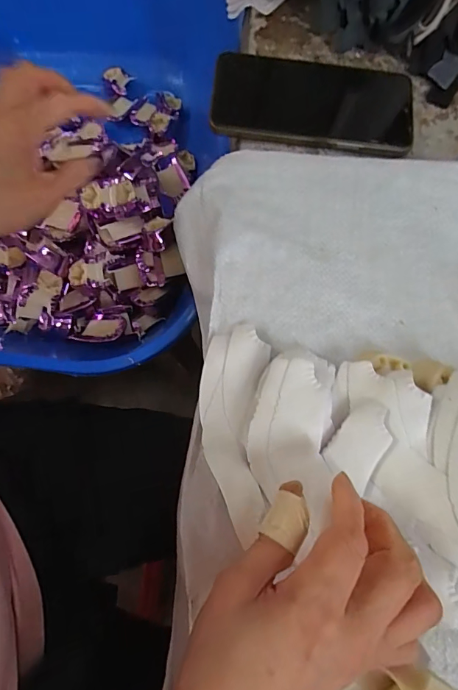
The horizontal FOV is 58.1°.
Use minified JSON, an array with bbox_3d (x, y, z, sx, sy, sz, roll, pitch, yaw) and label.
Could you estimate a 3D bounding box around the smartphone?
[{"bbox_3d":[0.069,-0.198,0.337,0.161,0.014,0.078,7,74,1],"label":"smartphone"}]

